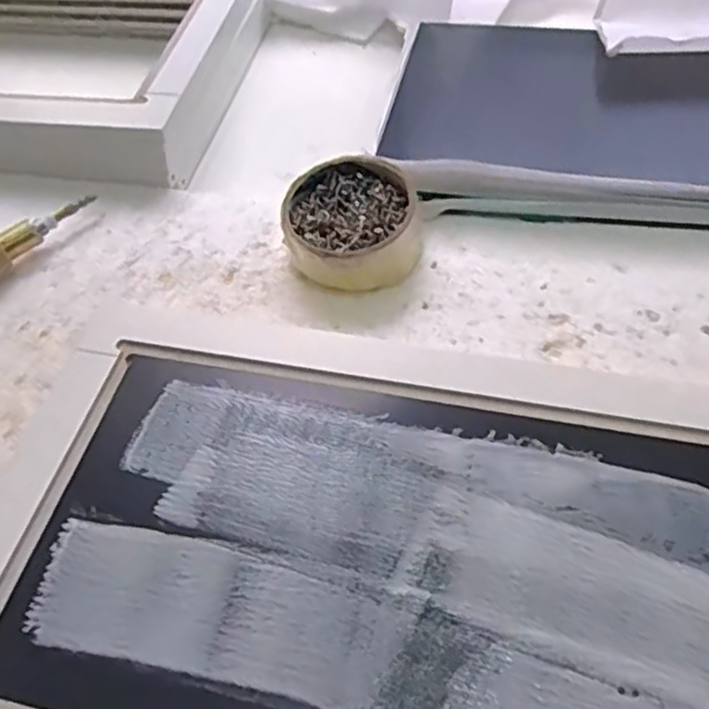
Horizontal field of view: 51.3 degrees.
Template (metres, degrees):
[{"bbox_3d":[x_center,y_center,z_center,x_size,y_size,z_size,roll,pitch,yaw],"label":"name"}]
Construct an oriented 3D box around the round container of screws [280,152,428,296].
[{"bbox_3d":[0.000,-0.081,0.462,0.084,0.043,0.081,-3,52,3],"label":"round container of screws"}]

